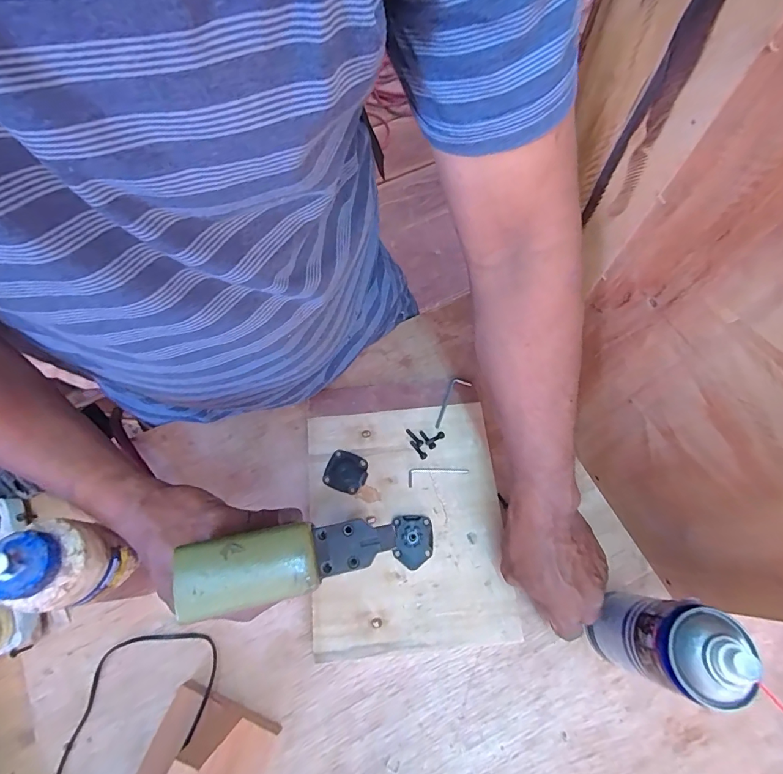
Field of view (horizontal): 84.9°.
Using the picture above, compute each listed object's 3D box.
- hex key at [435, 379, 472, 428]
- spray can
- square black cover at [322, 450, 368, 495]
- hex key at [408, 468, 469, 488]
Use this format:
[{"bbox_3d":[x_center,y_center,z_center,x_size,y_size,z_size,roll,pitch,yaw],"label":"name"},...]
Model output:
[{"bbox_3d":[0.068,0.016,0.510,0.020,0.007,0.069,37,74,13],"label":"hex key"},{"bbox_3d":[0.215,0.208,0.349,0.051,0.165,0.067,3,68,-9],"label":"spray can"},{"bbox_3d":[-0.050,0.095,0.479,0.046,0.007,0.042,22,71,9],"label":"square black cover"},{"bbox_3d":[0.052,0.097,0.476,0.067,0.004,0.019,-7,69,-2],"label":"hex key"}]

